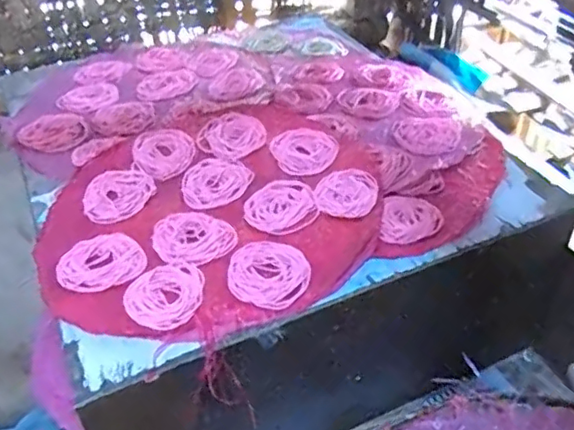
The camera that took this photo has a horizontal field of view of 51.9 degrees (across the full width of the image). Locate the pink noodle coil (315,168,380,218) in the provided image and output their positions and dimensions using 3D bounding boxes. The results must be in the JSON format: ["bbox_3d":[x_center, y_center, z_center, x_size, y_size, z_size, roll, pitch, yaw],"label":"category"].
[{"bbox_3d":[0.064,-0.024,0.620,0.063,0.011,0.068,4,40,8],"label":"pink noodle coil"}]

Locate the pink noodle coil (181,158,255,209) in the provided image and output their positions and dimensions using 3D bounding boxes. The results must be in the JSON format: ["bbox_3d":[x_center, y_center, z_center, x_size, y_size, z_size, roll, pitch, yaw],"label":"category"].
[{"bbox_3d":[-0.076,-0.038,0.644,0.077,0.008,0.069,-15,42,-15],"label":"pink noodle coil"}]

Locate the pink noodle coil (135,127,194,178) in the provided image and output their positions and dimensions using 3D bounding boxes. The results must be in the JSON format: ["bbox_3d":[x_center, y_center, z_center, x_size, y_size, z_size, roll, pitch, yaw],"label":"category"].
[{"bbox_3d":[-0.142,-0.074,0.684,0.065,0.014,0.083,-13,41,-12],"label":"pink noodle coil"}]

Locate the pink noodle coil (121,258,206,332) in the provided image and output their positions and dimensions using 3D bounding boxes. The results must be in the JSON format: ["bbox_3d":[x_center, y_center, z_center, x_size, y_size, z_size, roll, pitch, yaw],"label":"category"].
[{"bbox_3d":[-0.105,0.070,0.521,0.074,0.008,0.064,-33,48,-31],"label":"pink noodle coil"}]

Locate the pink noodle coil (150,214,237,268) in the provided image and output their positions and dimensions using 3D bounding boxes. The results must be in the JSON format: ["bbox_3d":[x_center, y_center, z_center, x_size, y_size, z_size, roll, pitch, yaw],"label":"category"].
[{"bbox_3d":[-0.092,0.022,0.575,0.081,0.009,0.065,4,40,8],"label":"pink noodle coil"}]

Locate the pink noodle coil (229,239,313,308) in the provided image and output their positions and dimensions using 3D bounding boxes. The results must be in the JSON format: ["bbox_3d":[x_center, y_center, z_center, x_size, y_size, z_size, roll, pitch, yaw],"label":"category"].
[{"bbox_3d":[-0.016,0.053,0.545,0.071,0.012,0.072,-2,40,1],"label":"pink noodle coil"}]

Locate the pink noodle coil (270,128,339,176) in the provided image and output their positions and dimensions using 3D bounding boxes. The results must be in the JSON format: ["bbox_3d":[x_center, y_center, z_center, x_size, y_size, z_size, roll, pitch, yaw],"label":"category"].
[{"bbox_3d":[0.023,-0.074,0.675,0.075,0.013,0.073,-2,40,1],"label":"pink noodle coil"}]

